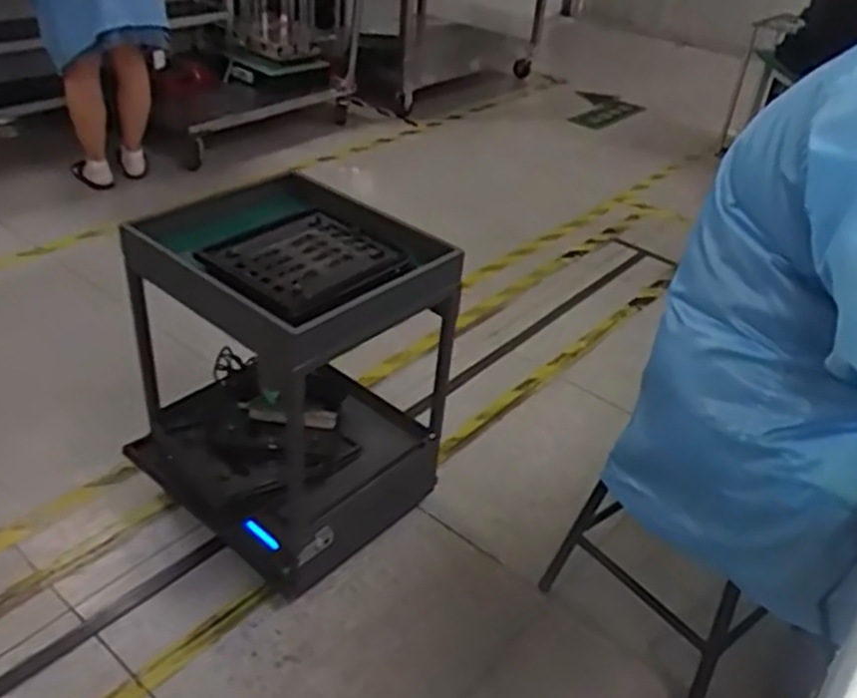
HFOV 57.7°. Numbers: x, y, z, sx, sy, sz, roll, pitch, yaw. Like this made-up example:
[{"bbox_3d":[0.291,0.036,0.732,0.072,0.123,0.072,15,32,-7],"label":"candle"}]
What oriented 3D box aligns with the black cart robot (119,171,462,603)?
[{"bbox_3d":[-0.260,0.034,1.407,0.466,0.533,0.467,27,41,28],"label":"black cart robot"}]

